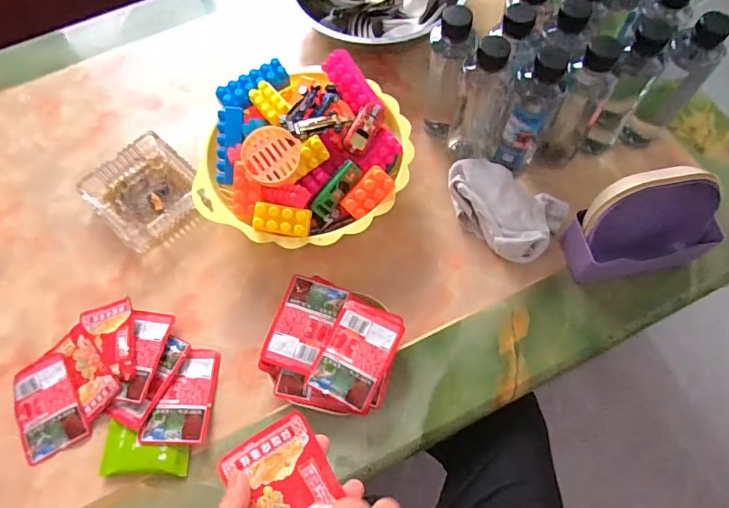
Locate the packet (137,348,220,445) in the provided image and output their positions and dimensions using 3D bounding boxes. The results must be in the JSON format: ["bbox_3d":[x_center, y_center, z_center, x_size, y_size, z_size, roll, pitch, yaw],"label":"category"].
[{"bbox_3d":[-0.193,0.150,0.513,0.065,0.010,0.097,1,66,3],"label":"packet"}]

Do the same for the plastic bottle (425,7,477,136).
[{"bbox_3d":[0.097,-0.216,0.577,0.048,0.179,0.055,-4,66,1],"label":"plastic bottle"}]

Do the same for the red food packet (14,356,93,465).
[{"bbox_3d":[-0.336,0.163,0.515,0.063,0.015,0.099,-27,68,-9],"label":"red food packet"}]

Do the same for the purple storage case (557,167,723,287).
[{"bbox_3d":[0.292,-0.032,0.499,0.135,0.112,0.074,-12,66,-3],"label":"purple storage case"}]

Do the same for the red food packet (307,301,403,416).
[{"bbox_3d":[-0.007,0.103,0.497,0.069,0.011,0.101,21,69,11],"label":"red food packet"}]

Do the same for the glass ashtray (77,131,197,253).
[{"bbox_3d":[-0.273,-0.078,0.606,0.123,0.038,0.122,39,73,17],"label":"glass ashtray"}]

